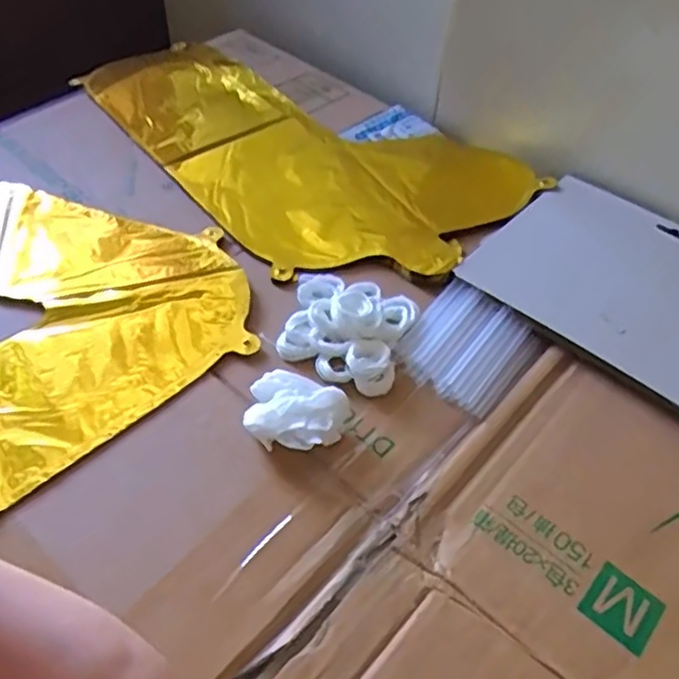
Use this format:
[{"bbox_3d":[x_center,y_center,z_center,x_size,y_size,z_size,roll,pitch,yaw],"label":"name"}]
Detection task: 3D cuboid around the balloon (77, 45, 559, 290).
[{"bbox_3d":[-0.041,-0.183,0.572,0.231,0.008,0.394,-33,60,-28],"label":"balloon"}]

